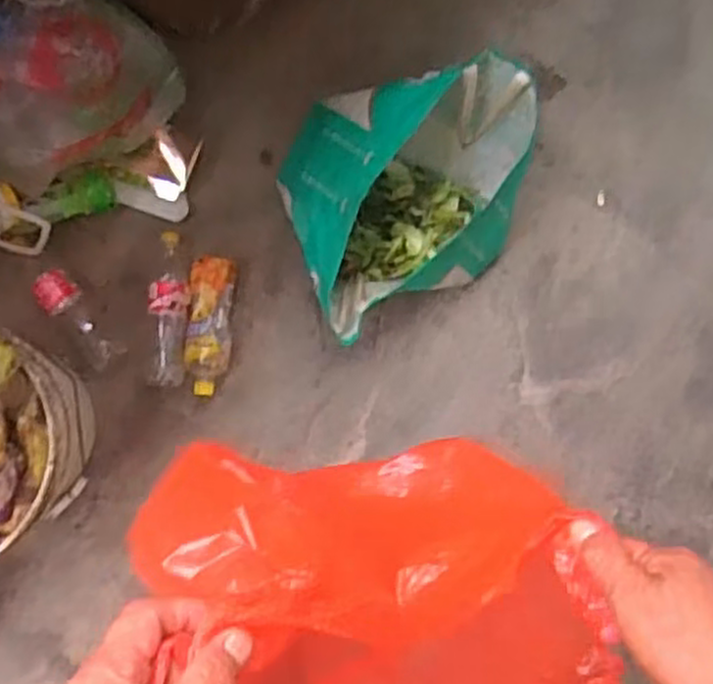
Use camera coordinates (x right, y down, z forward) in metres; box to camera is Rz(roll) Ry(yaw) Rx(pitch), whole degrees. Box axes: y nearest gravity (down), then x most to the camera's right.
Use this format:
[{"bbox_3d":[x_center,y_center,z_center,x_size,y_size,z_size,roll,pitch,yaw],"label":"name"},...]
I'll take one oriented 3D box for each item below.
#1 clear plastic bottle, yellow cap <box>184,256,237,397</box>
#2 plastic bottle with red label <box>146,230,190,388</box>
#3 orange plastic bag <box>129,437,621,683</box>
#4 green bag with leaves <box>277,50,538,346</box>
[{"bbox_3d":[-0.230,-0.024,1.210,0.067,0.054,0.209,5,86,-8],"label":"clear plastic bottle, yellow cap"},{"bbox_3d":[-0.291,-0.052,1.205,0.064,0.054,0.242,4,84,-8],"label":"plastic bottle with red label"},{"bbox_3d":[0.007,0.164,0.539,0.302,0.272,0.171,1,84,-8],"label":"orange plastic bag"},{"bbox_3d":[0.078,-0.221,1.164,0.336,0.293,0.333,-15,87,-9],"label":"green bag with leaves"}]

